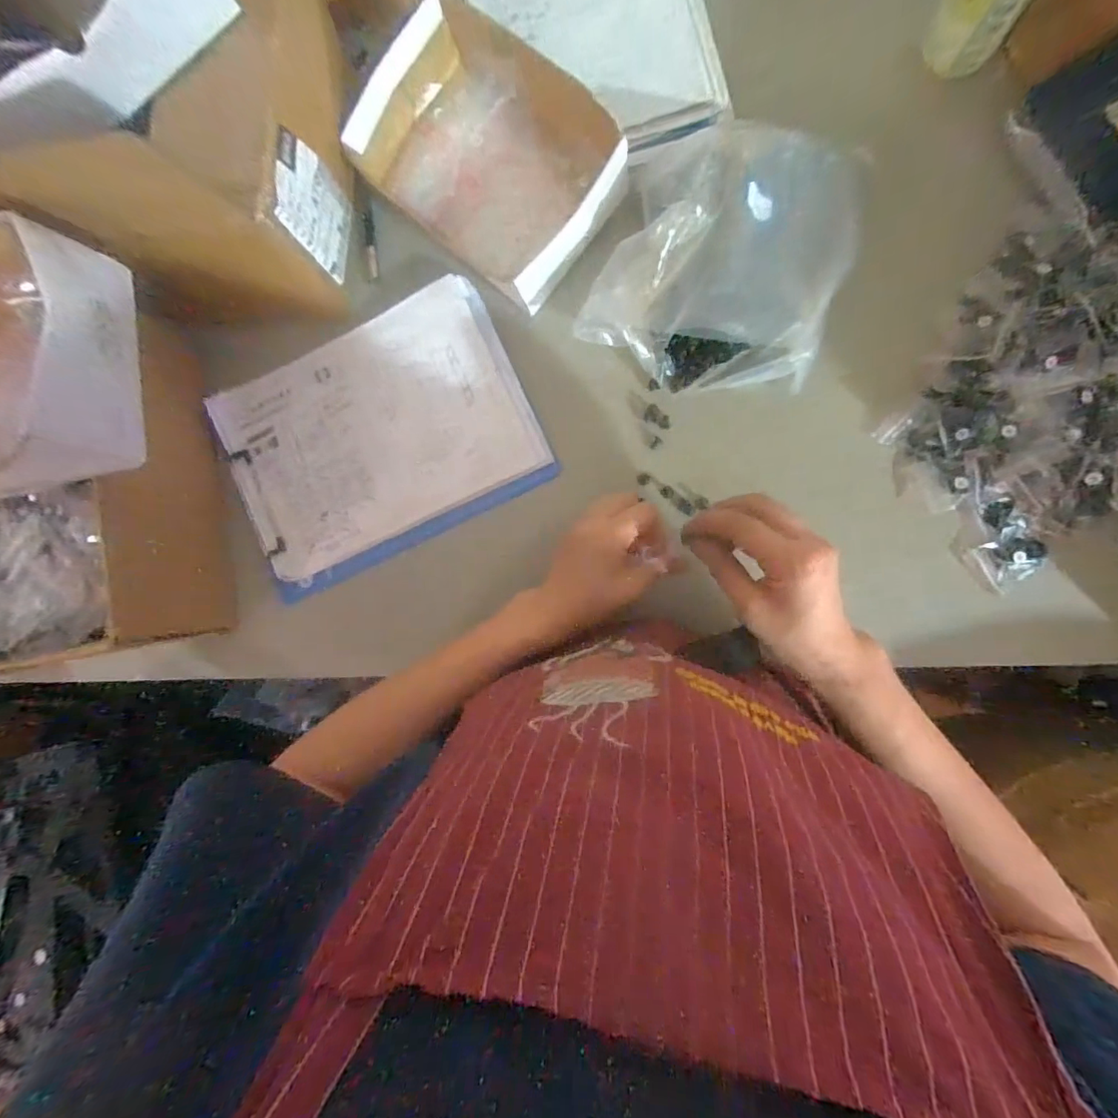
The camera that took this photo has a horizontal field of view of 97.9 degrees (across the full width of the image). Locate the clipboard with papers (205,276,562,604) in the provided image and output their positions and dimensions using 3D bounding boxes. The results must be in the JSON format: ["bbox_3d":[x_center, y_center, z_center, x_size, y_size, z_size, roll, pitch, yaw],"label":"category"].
[{"bbox_3d":[-0.181,-0.124,0.488,0.296,0.011,0.229,-25,86,2],"label":"clipboard with papers"}]

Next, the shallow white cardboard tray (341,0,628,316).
[{"bbox_3d":[-0.068,-0.359,0.448,0.236,0.043,0.176,40,111,1],"label":"shallow white cardboard tray"}]

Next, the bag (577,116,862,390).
[{"bbox_3d":[0.139,-0.258,0.435,0.207,0.086,0.202,14,89,4],"label":"bag"}]

